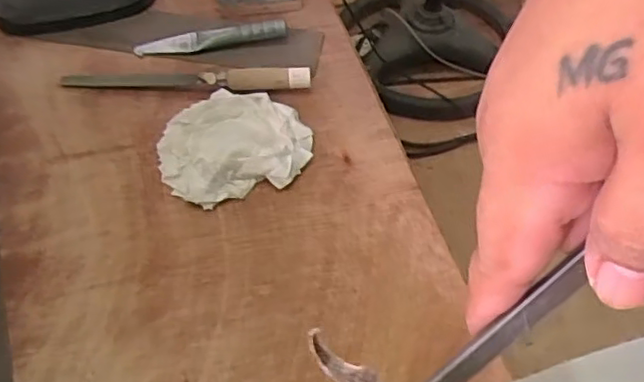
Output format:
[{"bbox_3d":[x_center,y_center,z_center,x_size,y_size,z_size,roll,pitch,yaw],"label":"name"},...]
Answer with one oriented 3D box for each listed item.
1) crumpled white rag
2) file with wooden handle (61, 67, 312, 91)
[{"bbox_3d":[-0.106,-0.060,0.747,0.172,0.029,0.150,-16,56,-13],"label":"crumpled white rag"},{"bbox_3d":[-0.173,-0.147,0.800,0.314,0.028,0.027,2,54,0],"label":"file with wooden handle"}]

